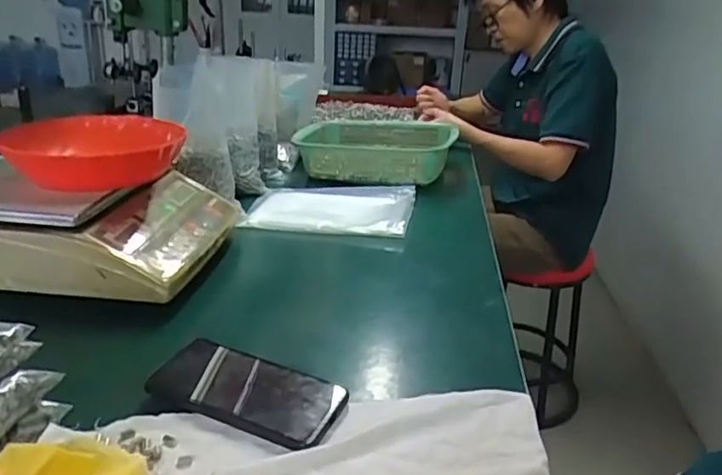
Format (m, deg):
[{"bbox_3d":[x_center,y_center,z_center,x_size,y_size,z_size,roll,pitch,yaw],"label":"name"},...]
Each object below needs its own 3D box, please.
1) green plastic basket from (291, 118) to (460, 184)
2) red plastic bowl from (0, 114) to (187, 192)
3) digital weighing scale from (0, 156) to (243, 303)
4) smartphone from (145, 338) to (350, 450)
[{"bbox_3d":[0.025,-0.168,1.166,0.293,0.100,0.236,7,22,9],"label":"green plastic basket"},{"bbox_3d":[-0.312,-0.103,0.741,0.176,0.056,0.176,3,22,-1],"label":"red plastic bowl"},{"bbox_3d":[-0.357,-0.024,0.766,0.319,0.113,0.319,4,22,2],"label":"digital weighing scale"},{"bbox_3d":[-0.101,0.129,0.514,0.167,0.015,0.076,12,24,20],"label":"smartphone"}]

